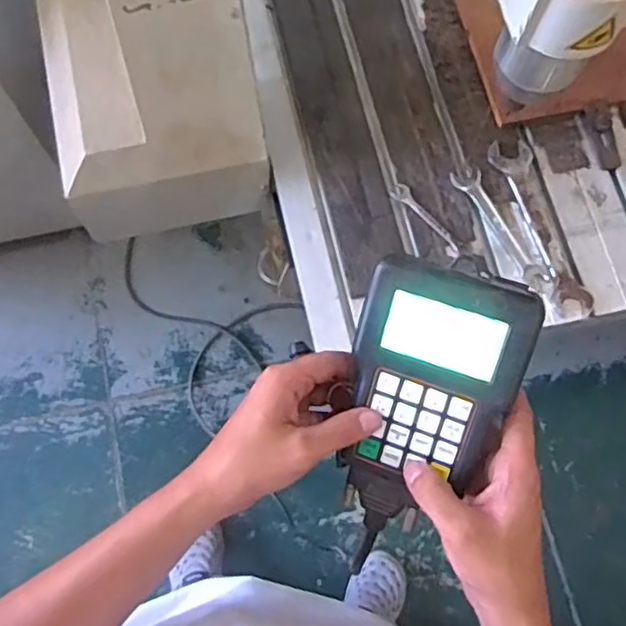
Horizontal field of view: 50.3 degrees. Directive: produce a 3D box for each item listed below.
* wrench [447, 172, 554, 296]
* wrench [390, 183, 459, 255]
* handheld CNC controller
[{"bbox_3d":[0.247,-0.108,0.867,0.038,0.007,0.194,-29,77,-10],"label":"wrench"},{"bbox_3d":[0.147,-0.121,0.867,0.022,0.004,0.122,-39,80,-9],"label":"wrench"},{"bbox_3d":[0.072,0.055,0.436,0.103,0.022,0.179,21,108,12],"label":"handheld CNC controller"}]

